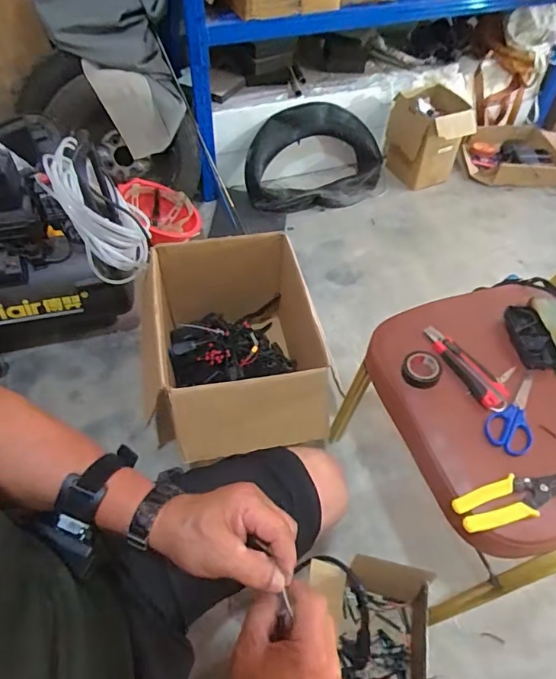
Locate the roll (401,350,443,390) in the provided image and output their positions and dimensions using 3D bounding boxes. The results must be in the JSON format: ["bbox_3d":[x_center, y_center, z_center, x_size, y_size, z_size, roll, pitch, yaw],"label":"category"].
[{"bbox_3d":[0.208,0.041,0.681,0.056,0.018,0.061,1,52,-2],"label":"roll"}]

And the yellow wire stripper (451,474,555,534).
[{"bbox_3d":[0.294,0.193,0.575,0.162,0.007,0.049,-9,53,-9],"label":"yellow wire stripper"}]

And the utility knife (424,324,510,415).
[{"bbox_3d":[0.271,0.038,0.689,0.038,0.015,0.157,-23,57,-19],"label":"utility knife"}]

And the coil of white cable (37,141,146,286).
[{"bbox_3d":[-0.402,-0.295,1.072,0.182,0.223,0.242,-22,57,-18],"label":"coil of white cable"}]

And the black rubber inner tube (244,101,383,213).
[{"bbox_3d":[0.138,-0.624,1.635,0.502,0.259,0.219,-10,54,-10],"label":"black rubber inner tube"}]

